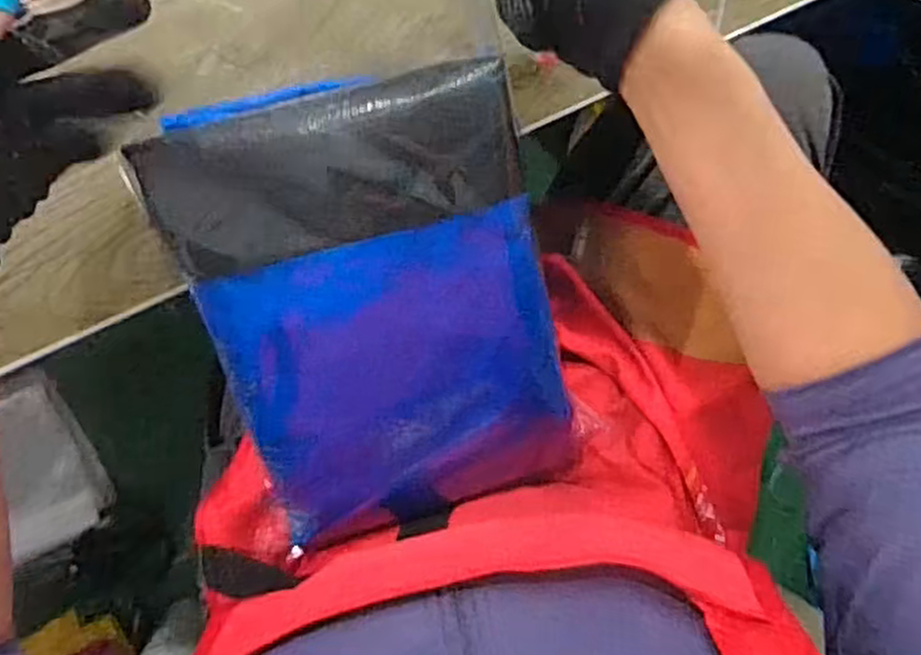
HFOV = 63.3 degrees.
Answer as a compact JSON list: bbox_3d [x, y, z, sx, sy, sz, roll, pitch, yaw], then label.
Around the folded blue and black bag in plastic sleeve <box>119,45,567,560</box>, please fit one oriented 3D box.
[{"bbox_3d":[-0.038,0.005,0.397,0.172,0.018,0.260,-16,121,-2],"label":"folded blue and black bag in plastic sleeve"}]

